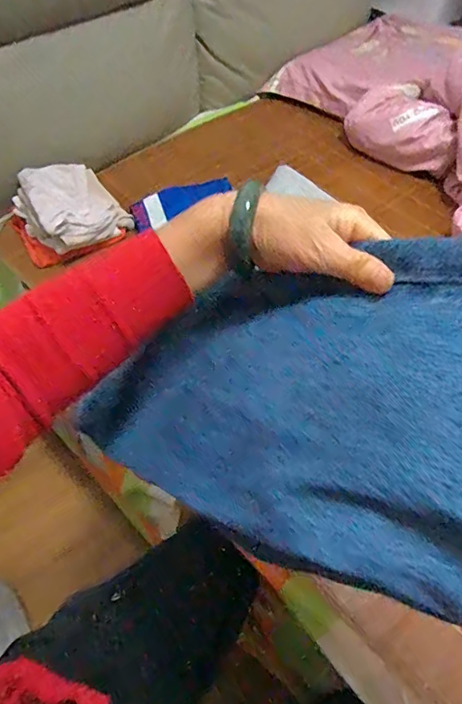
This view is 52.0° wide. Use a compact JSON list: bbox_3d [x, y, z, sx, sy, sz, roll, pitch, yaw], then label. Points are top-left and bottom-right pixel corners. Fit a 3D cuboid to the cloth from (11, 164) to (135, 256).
[{"bbox_3d":[-0.310,-0.292,0.897,0.163,0.099,0.177,-31,60,-23],"label":"cloth"}]

